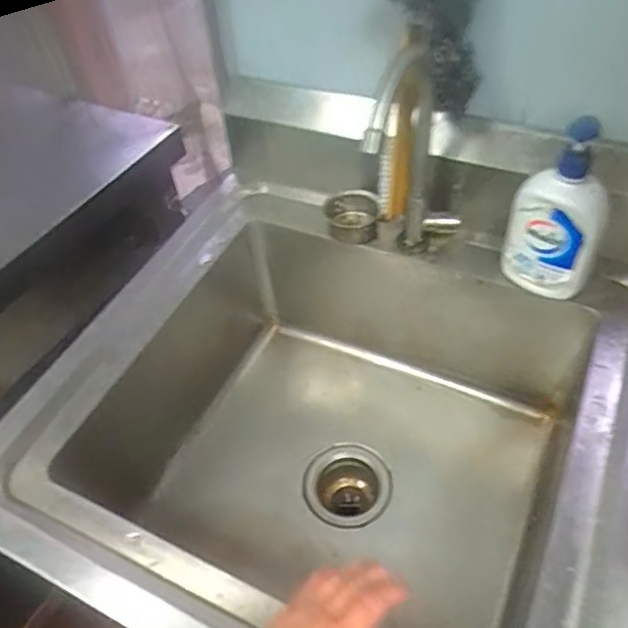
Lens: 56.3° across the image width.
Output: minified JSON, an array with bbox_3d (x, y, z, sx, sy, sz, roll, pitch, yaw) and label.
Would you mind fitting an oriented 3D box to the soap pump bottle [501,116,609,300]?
[{"bbox_3d":[0.249,-0.102,0.597,0.095,0.175,0.055,24,54,23],"label":"soap pump bottle"}]

